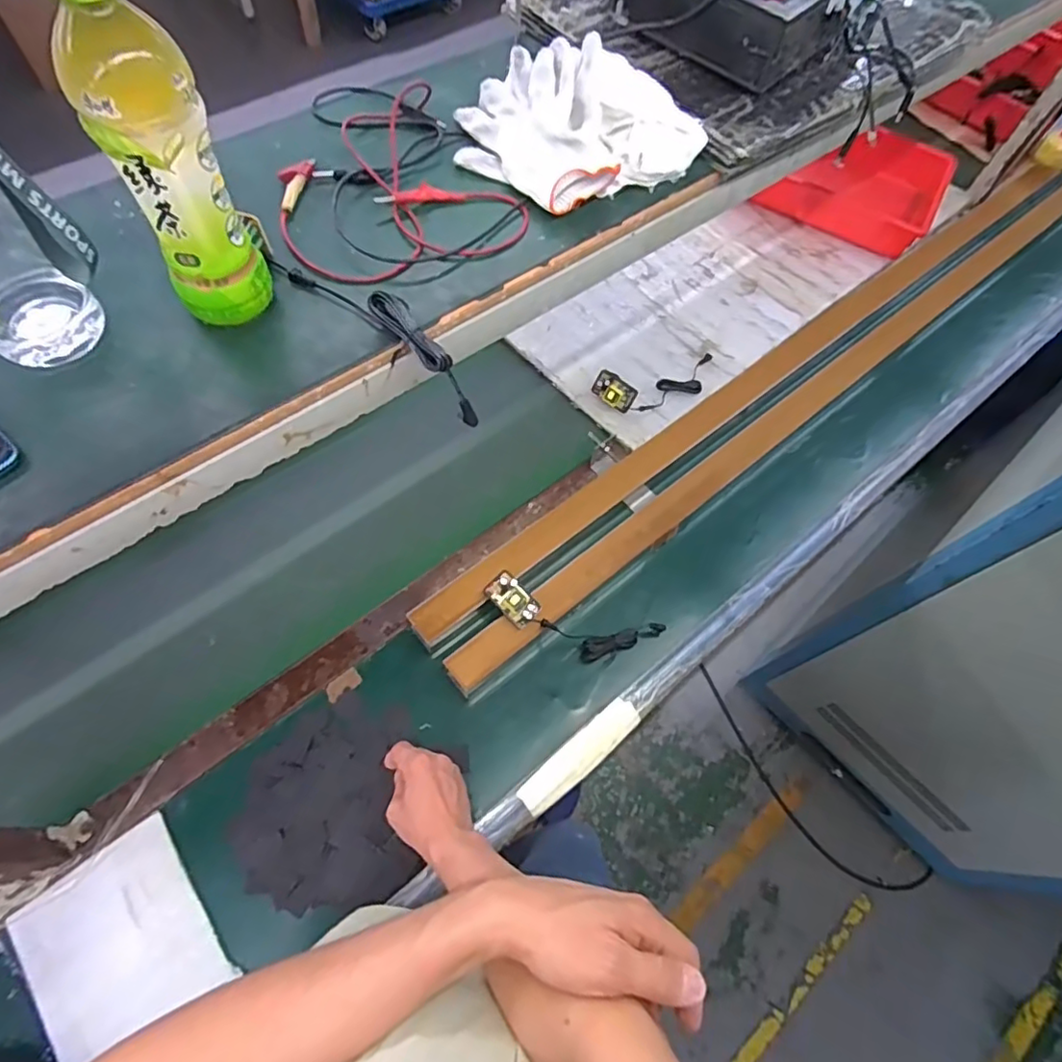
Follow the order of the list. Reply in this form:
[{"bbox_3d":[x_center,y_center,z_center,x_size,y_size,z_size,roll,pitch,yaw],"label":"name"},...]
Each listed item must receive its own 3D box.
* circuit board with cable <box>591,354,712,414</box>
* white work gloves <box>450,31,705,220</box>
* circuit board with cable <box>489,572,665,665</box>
[{"bbox_3d":[0.220,-0.249,0.995,0.239,0.046,0.087,-17,66,-12],"label":"circuit board with cable"},{"bbox_3d":[0.034,-0.382,0.552,0.215,0.054,0.171,37,67,12],"label":"white work gloves"},{"bbox_3d":[0.058,0.124,0.792,0.250,0.090,0.075,13,63,3],"label":"circuit board with cable"}]

